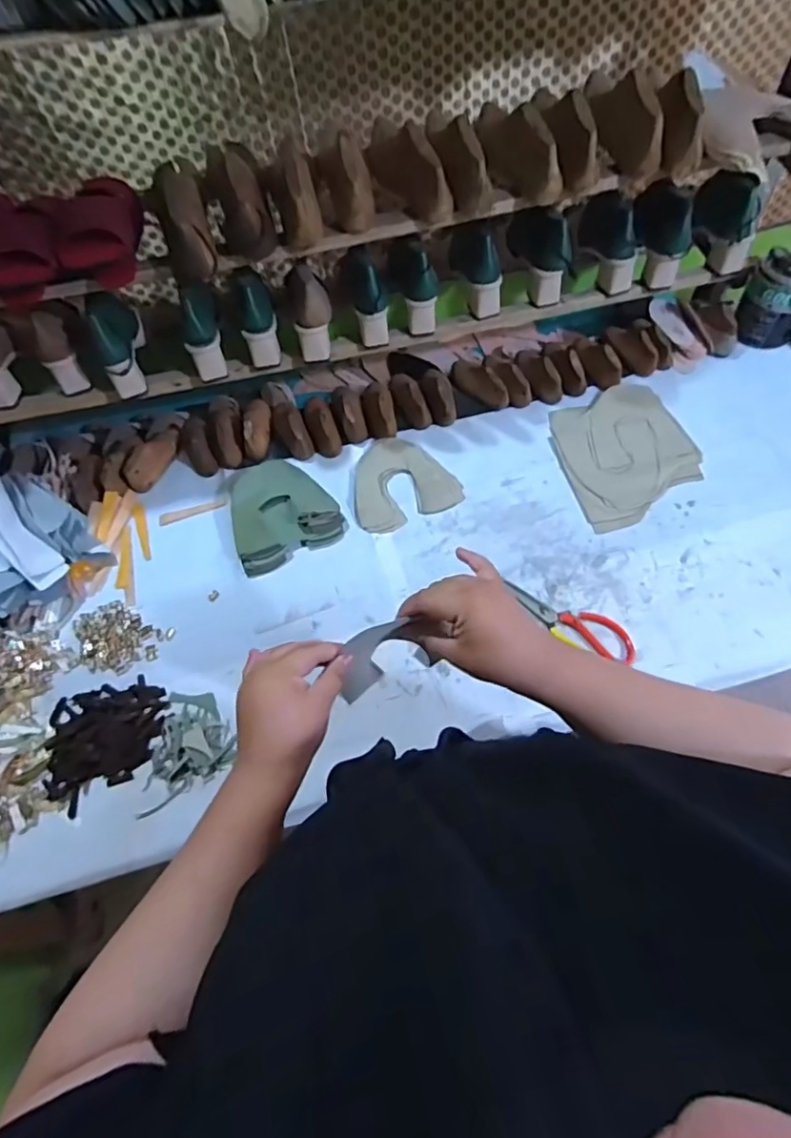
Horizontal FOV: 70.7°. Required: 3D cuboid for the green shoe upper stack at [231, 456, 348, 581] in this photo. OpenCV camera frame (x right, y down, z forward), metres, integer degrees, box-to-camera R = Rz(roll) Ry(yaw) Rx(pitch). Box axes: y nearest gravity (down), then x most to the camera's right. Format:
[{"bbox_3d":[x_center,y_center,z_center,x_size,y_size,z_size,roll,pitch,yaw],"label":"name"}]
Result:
[{"bbox_3d":[-0.190,-0.098,0.908,0.167,0.030,0.184,-25,62,-10],"label":"green shoe upper stack"}]

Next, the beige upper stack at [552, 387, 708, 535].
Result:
[{"bbox_3d":[0.383,-0.199,0.931,0.220,0.013,0.257,-15,61,-4],"label":"beige upper stack"}]

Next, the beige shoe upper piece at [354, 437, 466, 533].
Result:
[{"bbox_3d":[0.002,-0.152,0.938,0.172,0.007,0.177,-22,62,-8],"label":"beige shoe upper piece"}]

